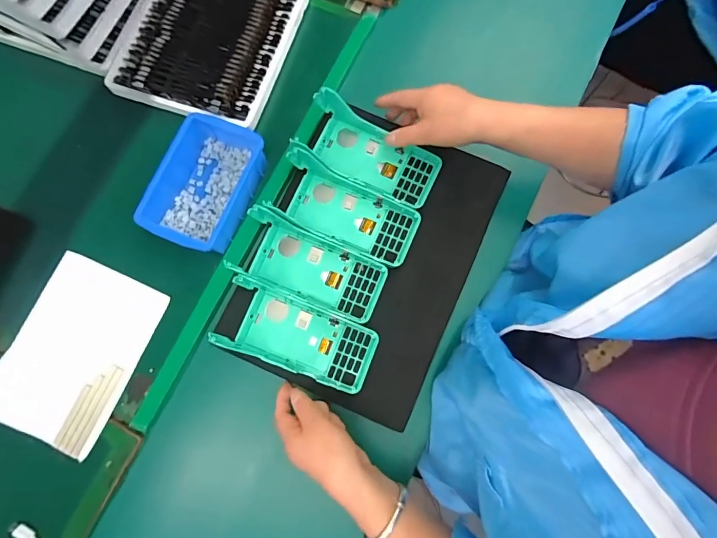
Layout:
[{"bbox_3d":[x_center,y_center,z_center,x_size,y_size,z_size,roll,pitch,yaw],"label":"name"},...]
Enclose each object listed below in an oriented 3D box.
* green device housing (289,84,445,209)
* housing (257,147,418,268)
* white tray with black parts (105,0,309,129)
[{"bbox_3d":[0.012,-0.138,0.482,0.167,0.050,0.086,31,81,-1],"label":"green device housing"},{"bbox_3d":[-0.014,-0.068,0.465,0.165,0.045,0.076,25,81,6],"label":"housing"},{"bbox_3d":[-0.196,-0.314,0.522,0.211,0.027,0.237,19,80,5],"label":"white tray with black parts"}]

